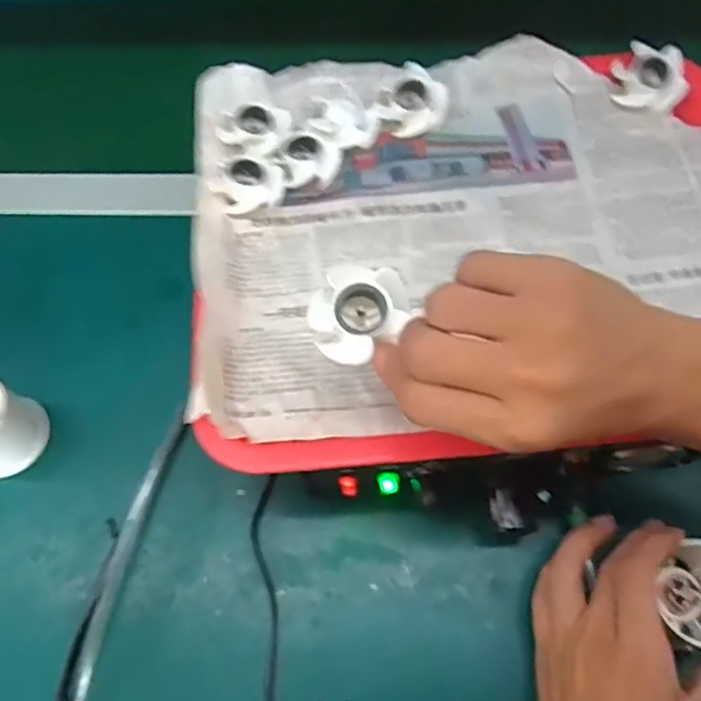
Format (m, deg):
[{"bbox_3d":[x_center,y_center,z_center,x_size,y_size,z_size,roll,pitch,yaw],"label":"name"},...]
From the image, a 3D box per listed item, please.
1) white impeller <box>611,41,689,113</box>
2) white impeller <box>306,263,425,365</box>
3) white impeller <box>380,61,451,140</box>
[{"bbox_3d":[0.193,-0.175,0.401,0.042,0.022,0.042,-1,64,2],"label":"white impeller"},{"bbox_3d":[0.004,-0.015,0.267,0.039,0.017,0.041,39,72,19],"label":"white impeller"},{"bbox_3d":[0.042,-0.165,0.405,0.043,0.020,0.043,1,64,3],"label":"white impeller"}]

